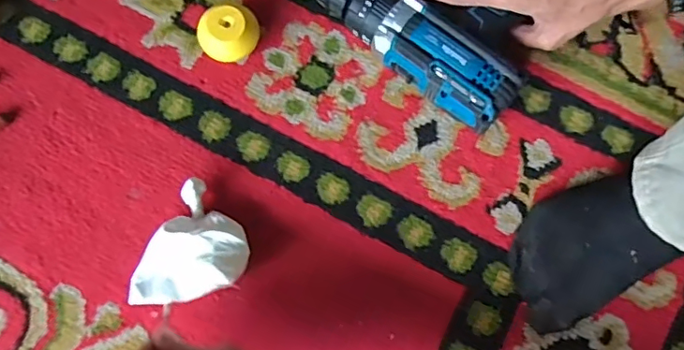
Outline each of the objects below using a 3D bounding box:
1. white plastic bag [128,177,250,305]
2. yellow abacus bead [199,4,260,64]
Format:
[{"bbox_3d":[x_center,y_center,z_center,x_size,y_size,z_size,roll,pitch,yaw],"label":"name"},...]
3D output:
[{"bbox_3d":[-0.107,0.062,0.397,0.072,0.033,0.097,28,77,6],"label":"white plastic bag"},{"bbox_3d":[-0.092,-0.114,0.440,0.047,0.032,0.042,-7,76,-3],"label":"yellow abacus bead"}]

